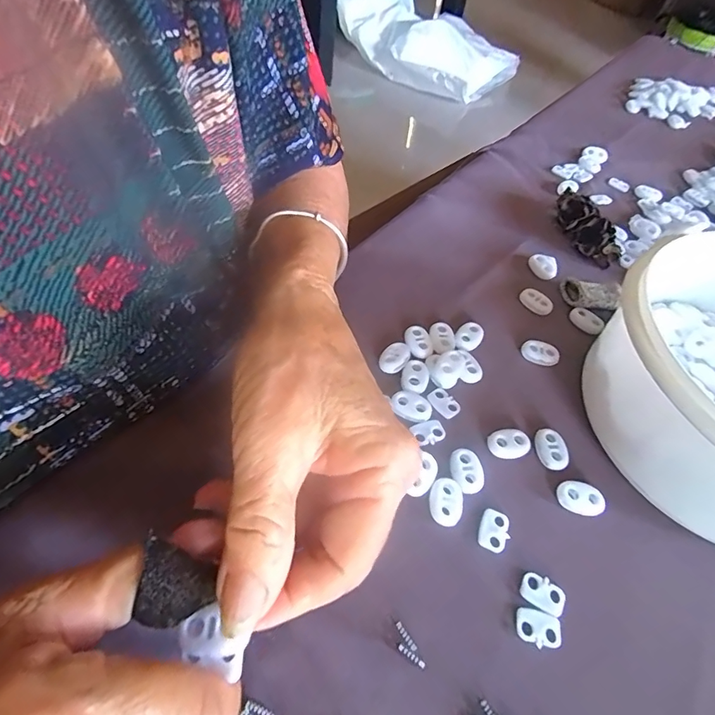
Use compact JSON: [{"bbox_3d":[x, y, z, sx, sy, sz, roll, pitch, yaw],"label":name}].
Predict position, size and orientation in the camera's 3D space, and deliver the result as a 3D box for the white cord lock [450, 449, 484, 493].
[{"bbox_3d":[0.054,0.057,0.224,0.016,0.005,0.022,2,54,-6],"label":"white cord lock"}]

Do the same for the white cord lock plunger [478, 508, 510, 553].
[{"bbox_3d":[0.064,0.080,0.208,0.013,0.004,0.019,21,54,8],"label":"white cord lock plunger"}]

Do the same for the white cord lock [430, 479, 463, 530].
[{"bbox_3d":[0.042,0.069,0.213,0.015,0.006,0.022,7,53,-3],"label":"white cord lock"}]

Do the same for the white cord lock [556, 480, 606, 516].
[{"bbox_3d":[0.110,0.069,0.221,0.021,0.006,0.015,13,53,2],"label":"white cord lock"}]

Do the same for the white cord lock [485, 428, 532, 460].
[{"bbox_3d":[0.079,0.046,0.235,0.022,0.006,0.015,-7,55,-12],"label":"white cord lock"}]

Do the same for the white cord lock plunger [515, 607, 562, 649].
[{"bbox_3d":[0.075,0.113,0.186,0.018,0.004,0.013,19,54,6],"label":"white cord lock plunger"}]

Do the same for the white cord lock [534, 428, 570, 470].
[{"bbox_3d":[0.102,0.048,0.236,0.015,0.005,0.022,2,54,-6],"label":"white cord lock"}]

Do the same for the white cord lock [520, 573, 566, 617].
[{"bbox_3d":[0.081,0.102,0.193,0.018,0.004,0.013,26,55,12],"label":"white cord lock"}]

